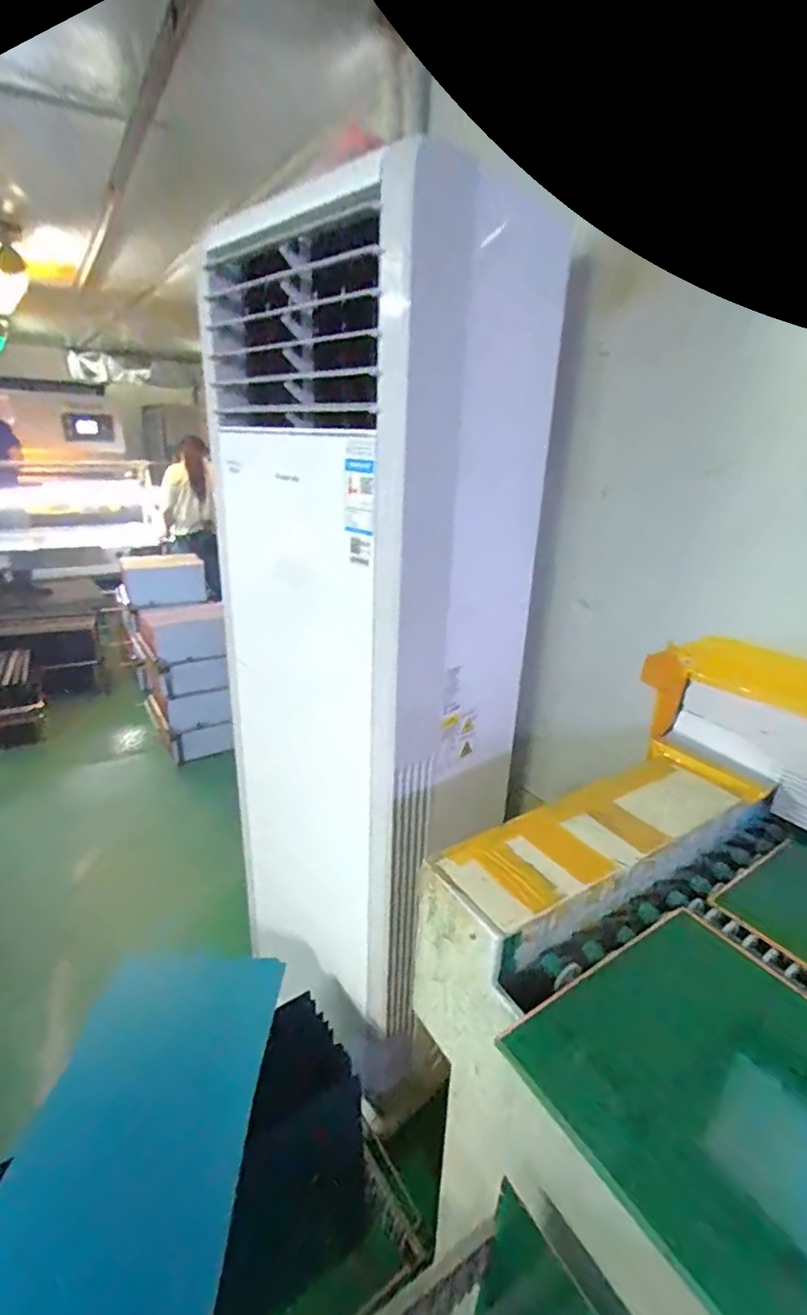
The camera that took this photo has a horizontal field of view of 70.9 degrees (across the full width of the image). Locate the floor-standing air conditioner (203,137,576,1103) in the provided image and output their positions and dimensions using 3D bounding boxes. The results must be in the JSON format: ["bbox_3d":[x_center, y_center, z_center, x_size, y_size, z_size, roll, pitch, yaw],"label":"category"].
[{"bbox_3d":[-0.107,0.070,1.263,0.397,1.647,0.633,-16,28,-38],"label":"floor-standing air conditioner"}]

